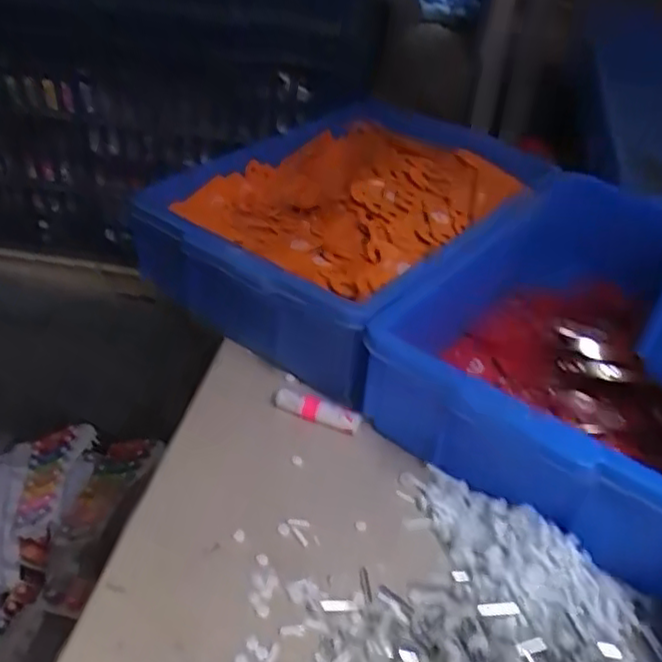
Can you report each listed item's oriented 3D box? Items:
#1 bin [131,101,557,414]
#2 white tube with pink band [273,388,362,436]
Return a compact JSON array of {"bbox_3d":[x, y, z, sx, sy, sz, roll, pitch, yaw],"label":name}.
[{"bbox_3d":[0.038,-0.125,0.690,0.266,0.103,0.454,24,42,24],"label":"bin"},{"bbox_3d":[-0.012,0.060,0.514,0.069,0.017,0.015,16,39,15],"label":"white tube with pink band"}]

